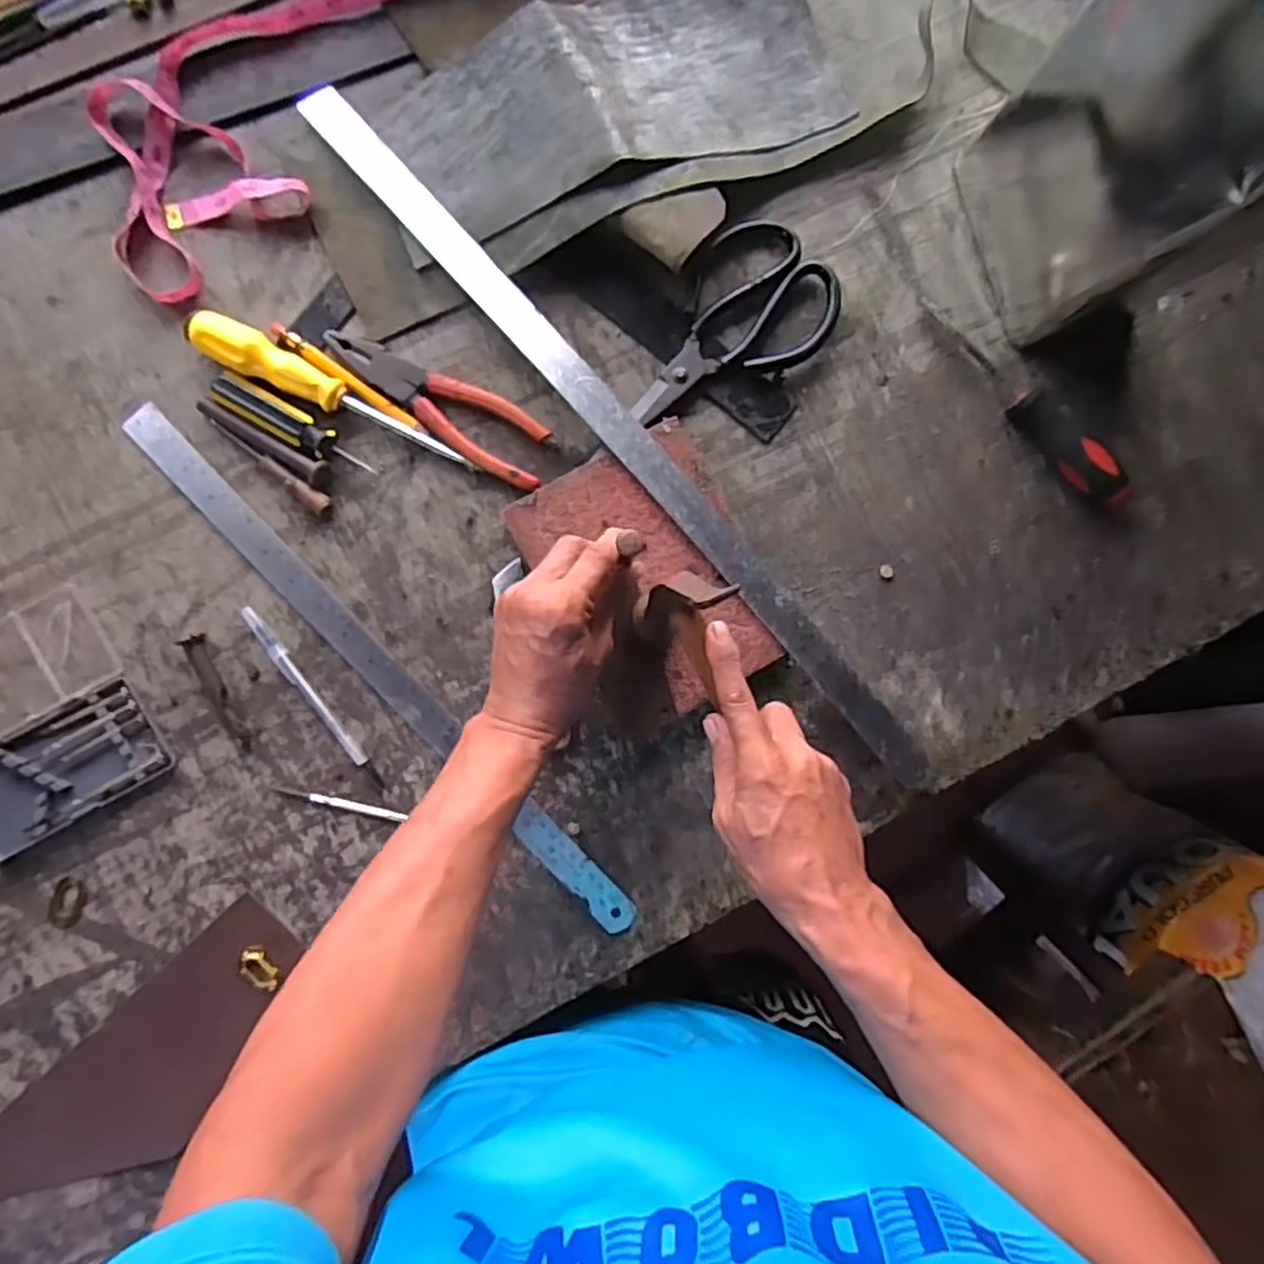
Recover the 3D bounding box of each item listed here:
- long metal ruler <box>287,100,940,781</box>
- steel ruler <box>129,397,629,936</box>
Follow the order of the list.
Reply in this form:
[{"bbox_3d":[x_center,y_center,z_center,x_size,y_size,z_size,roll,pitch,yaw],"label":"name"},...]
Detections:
[{"bbox_3d":[-0.003,-0.131,0.500,0.032,0.008,0.616,-42,93,-4],"label":"long metal ruler"},{"bbox_3d":[-0.166,0.029,0.502,0.025,0.005,0.469,-44,92,-7],"label":"steel ruler"}]

